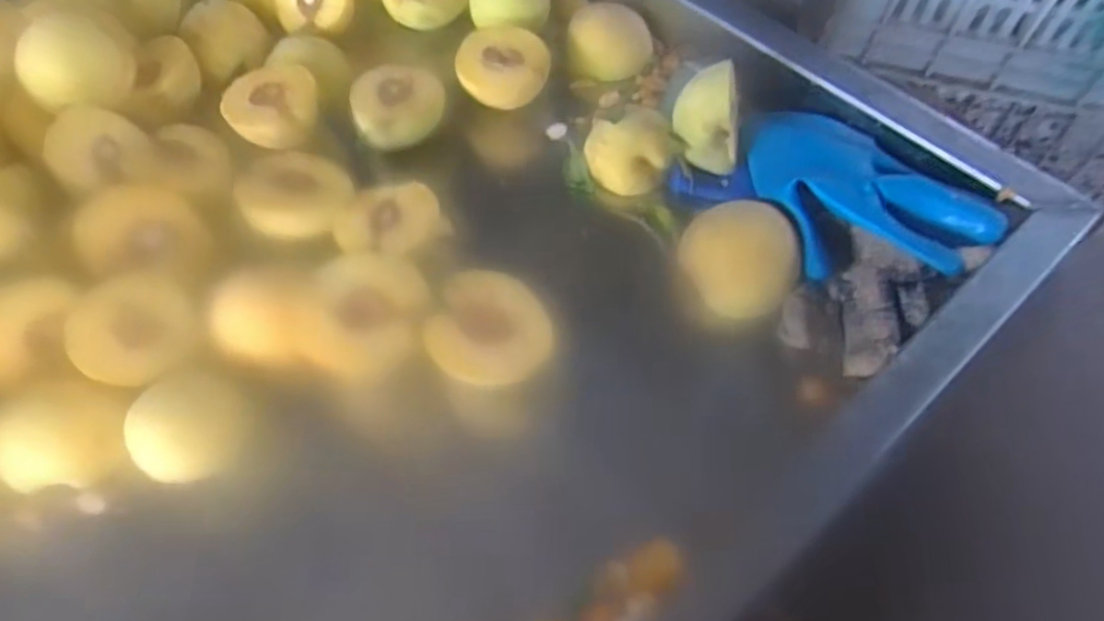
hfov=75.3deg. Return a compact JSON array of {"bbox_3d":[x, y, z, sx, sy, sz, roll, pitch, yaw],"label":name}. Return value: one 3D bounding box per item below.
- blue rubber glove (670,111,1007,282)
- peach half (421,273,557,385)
[{"bbox_3d":[0.170,-0.068,0.438,0.096,0.049,0.175,-41,66,-20],"label":"blue rubber glove"},{"bbox_3d":[-0.033,0.012,0.408,0.069,0.034,0.070,2,59,3],"label":"peach half"}]

